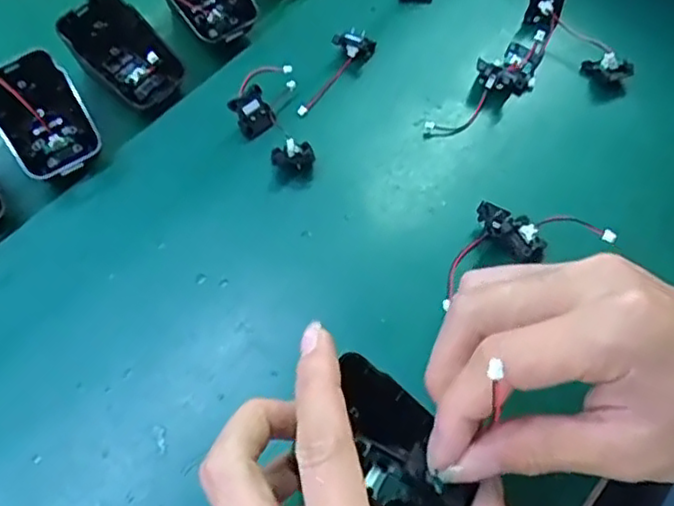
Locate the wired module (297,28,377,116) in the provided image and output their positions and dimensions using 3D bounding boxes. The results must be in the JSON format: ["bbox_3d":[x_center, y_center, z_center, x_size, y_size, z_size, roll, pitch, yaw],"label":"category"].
[{"bbox_3d":[-0.004,-0.110,0.400,0.020,0.017,0.070,35,67,19],"label":"wired module"}]

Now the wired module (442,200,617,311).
[{"bbox_3d":[0.091,-0.008,0.343,0.088,0.021,0.041,-15,61,-7],"label":"wired module"}]

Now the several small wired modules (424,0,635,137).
[{"bbox_3d":[0.102,-0.115,0.397,0.125,0.023,0.070,-18,62,-9],"label":"several small wired modules"}]

